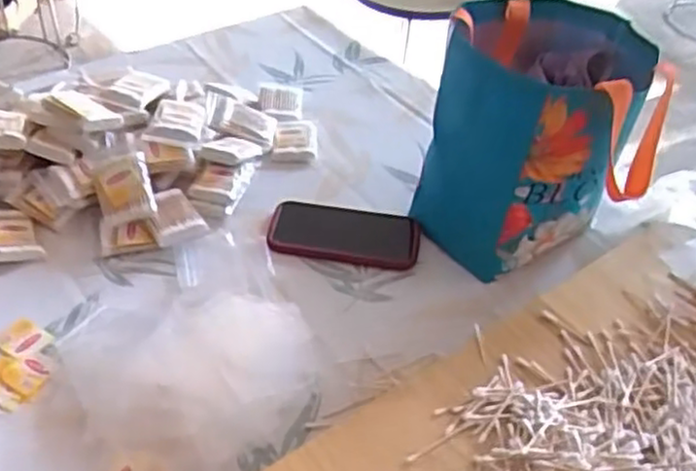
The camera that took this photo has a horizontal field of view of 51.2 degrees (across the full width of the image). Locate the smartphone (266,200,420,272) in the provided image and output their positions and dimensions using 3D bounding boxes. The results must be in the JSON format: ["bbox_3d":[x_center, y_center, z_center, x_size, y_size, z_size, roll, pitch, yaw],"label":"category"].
[{"bbox_3d":[-0.004,-0.002,0.840,0.170,0.006,0.086,7,42,2],"label":"smartphone"}]

